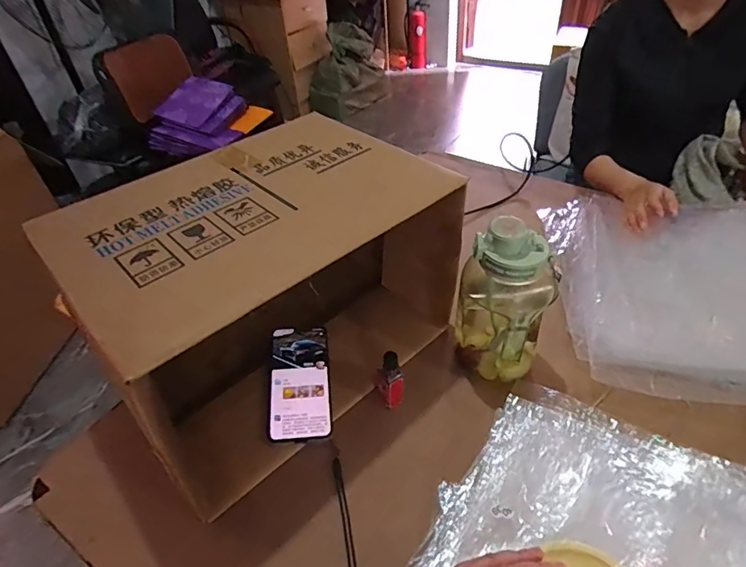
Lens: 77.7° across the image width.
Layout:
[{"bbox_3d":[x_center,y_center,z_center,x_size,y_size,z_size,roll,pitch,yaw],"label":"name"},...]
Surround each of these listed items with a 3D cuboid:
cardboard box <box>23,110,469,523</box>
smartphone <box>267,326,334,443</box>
[{"bbox_3d":[-0.131,-0.006,0.586,0.390,0.249,0.285,-35,49,-29],"label":"cardboard box"},{"bbox_3d":[-0.093,0.122,0.589,0.075,0.010,0.153,-2,49,-6],"label":"smartphone"}]

